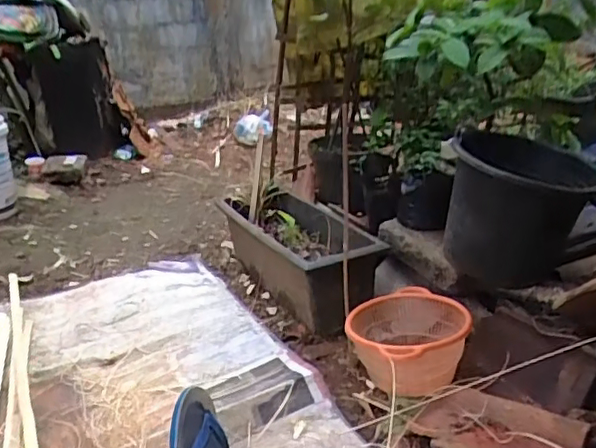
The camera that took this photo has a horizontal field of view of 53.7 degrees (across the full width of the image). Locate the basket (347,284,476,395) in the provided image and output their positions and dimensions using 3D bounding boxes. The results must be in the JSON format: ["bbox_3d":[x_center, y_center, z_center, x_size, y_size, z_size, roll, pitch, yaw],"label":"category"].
[{"bbox_3d":[0.230,0.249,1.226,0.244,0.121,0.241,-5,19,1],"label":"basket"}]

